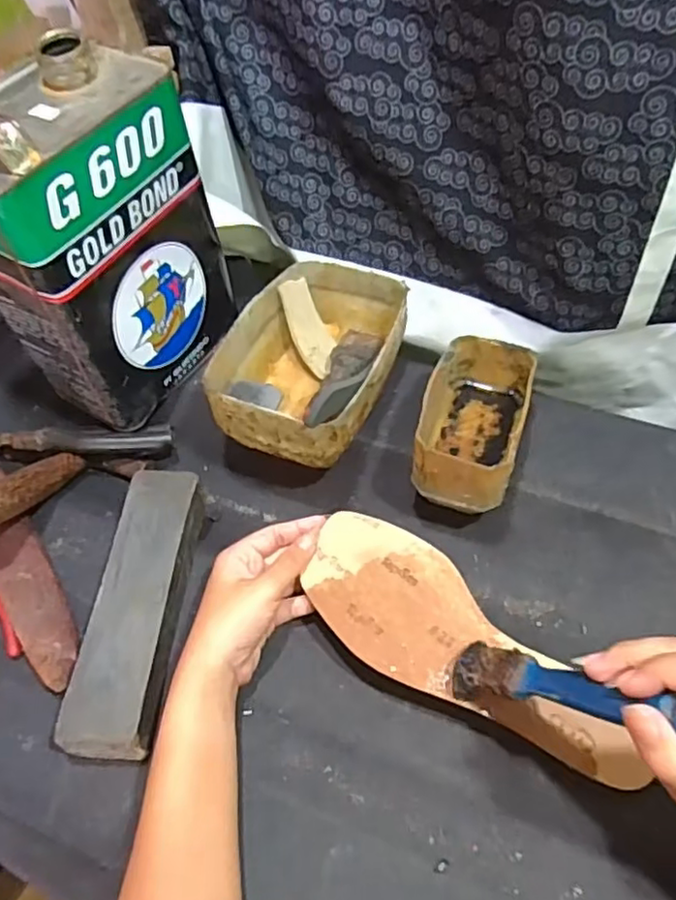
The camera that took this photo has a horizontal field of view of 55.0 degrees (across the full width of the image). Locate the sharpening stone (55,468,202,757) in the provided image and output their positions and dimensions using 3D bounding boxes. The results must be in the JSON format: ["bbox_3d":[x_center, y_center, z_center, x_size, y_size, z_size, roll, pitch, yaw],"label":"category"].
[{"bbox_3d":[-0.135,0.105,0.447,0.054,0.035,0.193,0,50,4],"label":"sharpening stone"}]

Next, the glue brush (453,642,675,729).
[{"bbox_3d":[0.112,0.118,0.317,0.023,0.163,0.028,49,64,-11],"label":"glue brush"}]

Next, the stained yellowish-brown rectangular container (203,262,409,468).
[{"bbox_3d":[-0.019,-0.075,0.547,0.127,0.068,0.184,14,53,15],"label":"stained yellowish-brown rectangular container"}]

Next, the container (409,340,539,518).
[{"bbox_3d":[0.105,-0.022,0.502,0.077,0.059,0.132,11,52,13],"label":"container"}]

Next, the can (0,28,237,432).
[{"bbox_3d":[-0.184,-0.157,0.506,0.109,0.232,0.159,21,55,20],"label":"can"}]

